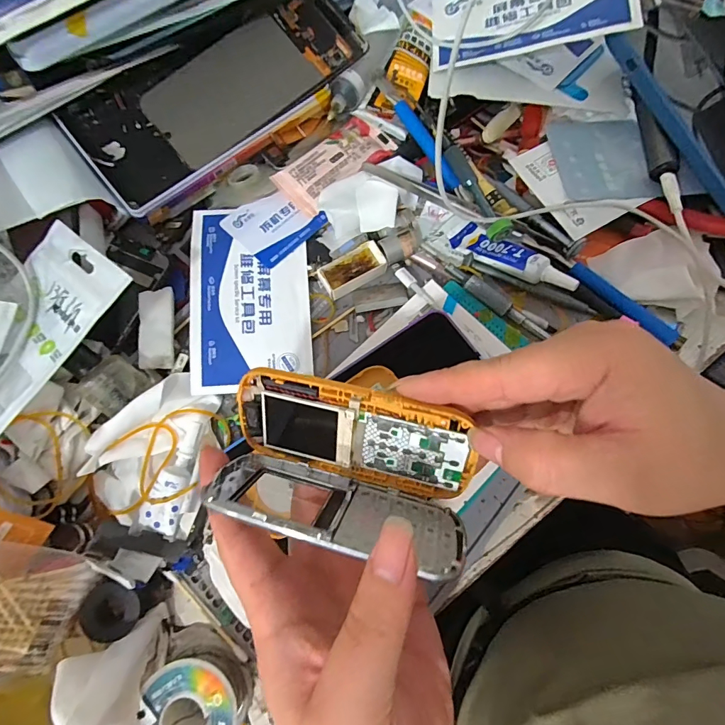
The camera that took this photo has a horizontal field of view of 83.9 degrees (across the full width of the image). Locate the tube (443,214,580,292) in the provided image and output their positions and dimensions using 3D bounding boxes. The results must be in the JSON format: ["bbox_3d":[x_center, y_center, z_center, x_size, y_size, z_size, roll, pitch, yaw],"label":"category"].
[{"bbox_3d":[0.104,-0.078,0.287,0.100,0.014,0.024,38,77,29],"label":"tube"}]

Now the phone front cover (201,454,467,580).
[{"bbox_3d":[-0.012,0.068,0.189,0.117,0.057,0.004,12,103,8],"label":"phone front cover"}]

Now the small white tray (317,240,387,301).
[{"bbox_3d":[-0.007,-0.068,0.296,0.048,0.011,0.023,-28,75,-7],"label":"small white tray"}]

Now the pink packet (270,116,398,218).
[{"bbox_3d":[-0.021,-0.157,0.310,0.041,0.007,0.094,42,78,12],"label":"pink packet"}]

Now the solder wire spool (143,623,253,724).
[{"bbox_3d":[-0.088,0.184,0.220,0.055,0.033,0.058,0,73,1],"label":"solder wire spool"}]

